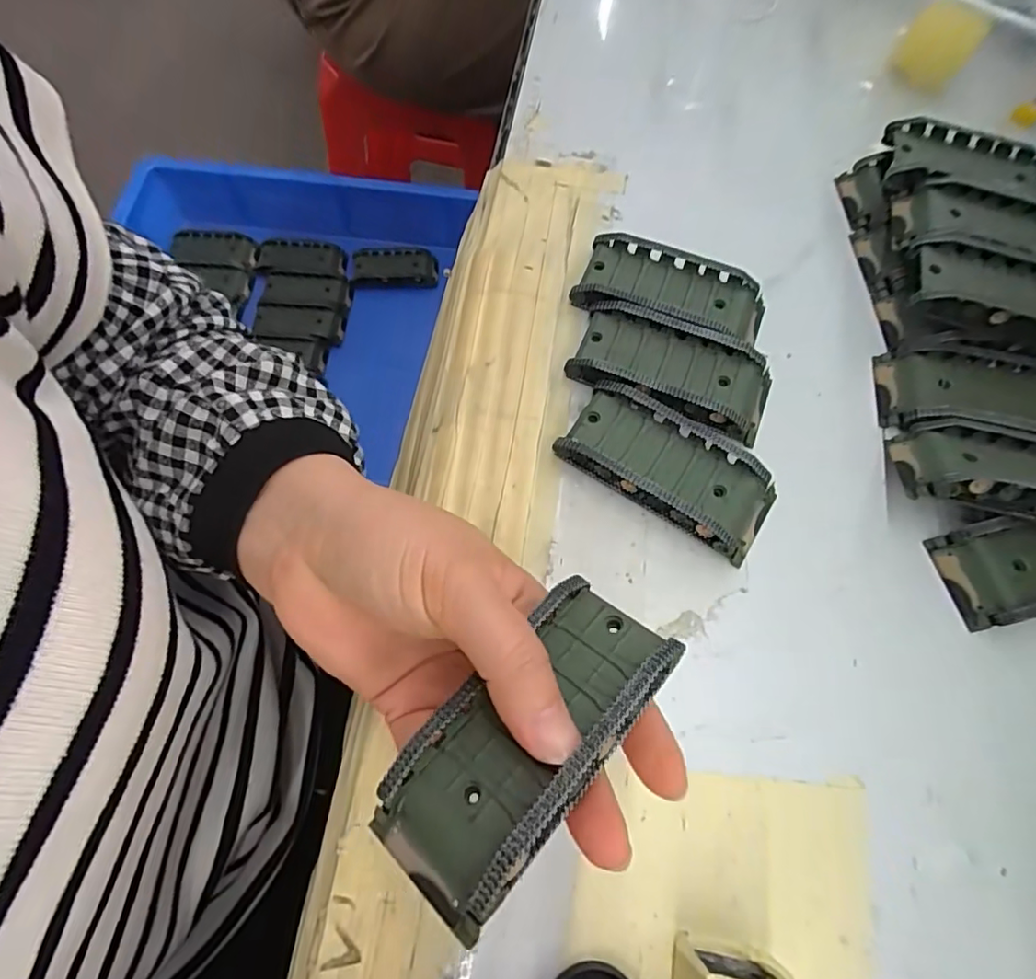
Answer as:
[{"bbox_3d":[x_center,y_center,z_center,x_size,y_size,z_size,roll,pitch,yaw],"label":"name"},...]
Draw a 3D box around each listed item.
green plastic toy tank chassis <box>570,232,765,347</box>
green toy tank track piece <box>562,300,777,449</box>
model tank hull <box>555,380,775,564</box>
[{"bbox_3d":[0.081,-0.103,0.296,0.095,0.017,0.045,21,69,5],"label":"green plastic toy tank chassis"},{"bbox_3d":[0.077,-0.058,0.279,0.095,0.016,0.050,21,69,5],"label":"green toy tank track piece"},{"bbox_3d":[0.070,-0.010,0.260,0.096,0.019,0.045,34,70,10],"label":"model tank hull"}]

